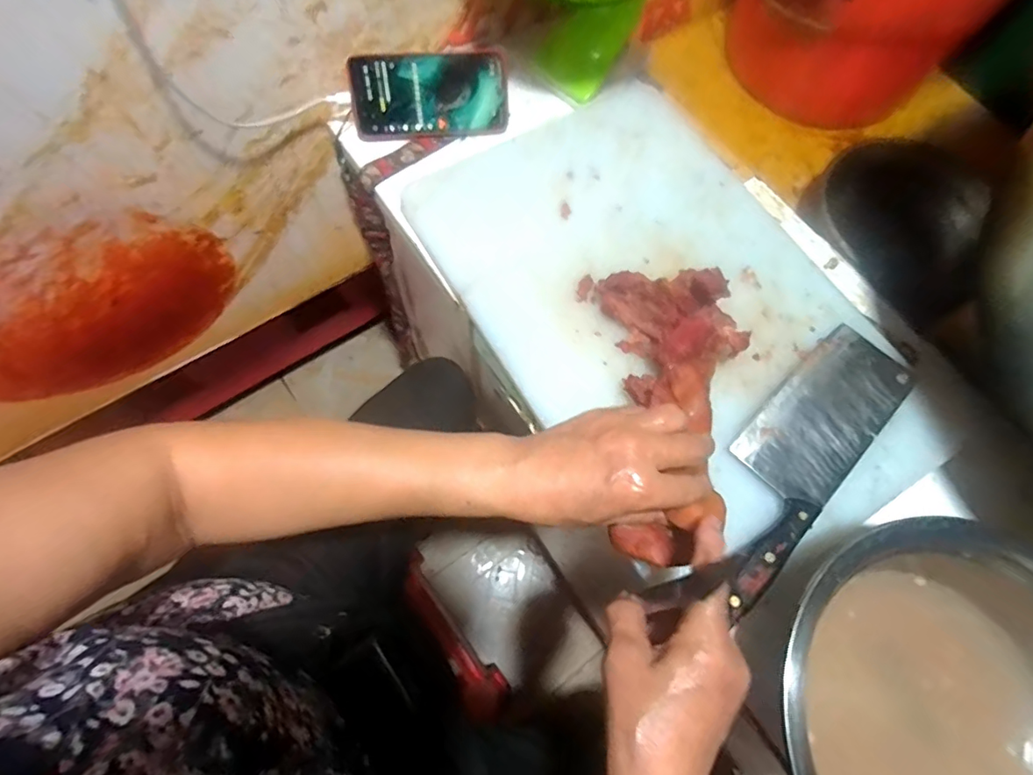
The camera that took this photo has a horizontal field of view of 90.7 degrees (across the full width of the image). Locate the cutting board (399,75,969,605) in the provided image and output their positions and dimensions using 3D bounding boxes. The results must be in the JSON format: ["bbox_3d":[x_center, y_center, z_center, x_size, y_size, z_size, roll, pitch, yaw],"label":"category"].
[{"bbox_3d":[0.142,-0.083,0.485,0.323,0.027,0.490,-31,73,-12],"label":"cutting board"}]

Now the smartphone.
[{"bbox_3d":[-0.092,-0.313,0.551,0.165,0.081,0.013,-8,33,-6],"label":"smartphone"}]

